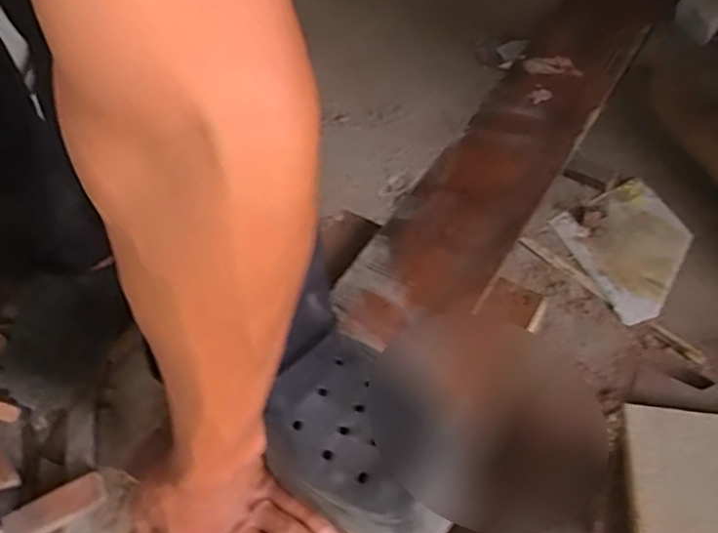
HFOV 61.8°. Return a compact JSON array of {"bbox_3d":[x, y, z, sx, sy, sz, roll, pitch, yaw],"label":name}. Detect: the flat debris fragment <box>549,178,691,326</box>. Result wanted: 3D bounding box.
[{"bbox_3d":[0.402,-0.028,0.867,0.185,0.016,0.207,-19,56,-10],"label":"flat debris fragment"}]

